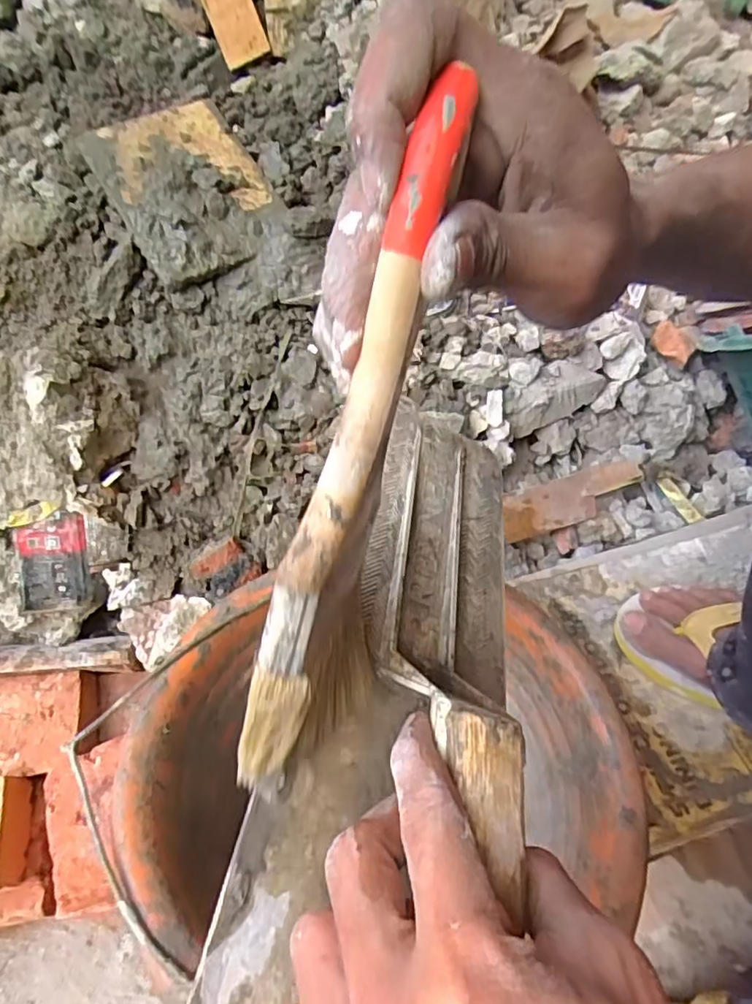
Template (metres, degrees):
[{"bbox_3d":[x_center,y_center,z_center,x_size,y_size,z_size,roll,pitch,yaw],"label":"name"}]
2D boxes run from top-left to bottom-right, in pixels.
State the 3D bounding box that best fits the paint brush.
[{"bbox_3d":[-0.009,-0.005,0.160,0.014,0.196,0.024,21,14,16],"label":"paint brush"}]

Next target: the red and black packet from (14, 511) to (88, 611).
[{"bbox_3d":[-0.278,0.051,0.501,0.053,0.006,0.081,-3,98,-17],"label":"red and black packet"}]

